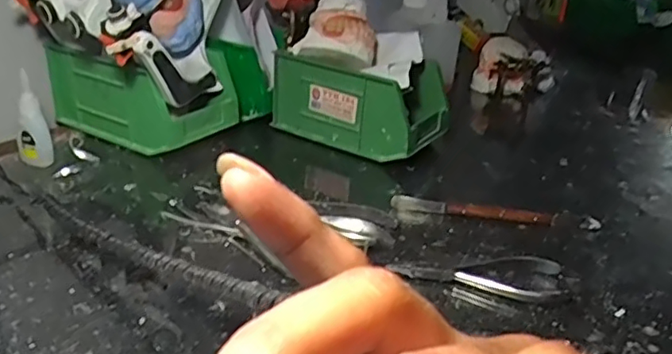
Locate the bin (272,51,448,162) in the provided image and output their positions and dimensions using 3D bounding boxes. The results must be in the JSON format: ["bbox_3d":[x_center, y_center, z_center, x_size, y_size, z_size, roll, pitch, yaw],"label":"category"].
[{"bbox_3d":[0.029,-0.086,0.650,0.165,0.081,0.096,20,30,28],"label":"bin"}]

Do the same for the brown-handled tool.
[{"bbox_3d":[0.136,0.031,0.518,0.172,0.011,0.018,6,26,3],"label":"brown-handled tool"}]

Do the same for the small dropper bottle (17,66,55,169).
[{"bbox_3d":[-0.270,-0.050,0.537,0.022,0.083,0.025,-18,34,-38],"label":"small dropper bottle"}]

